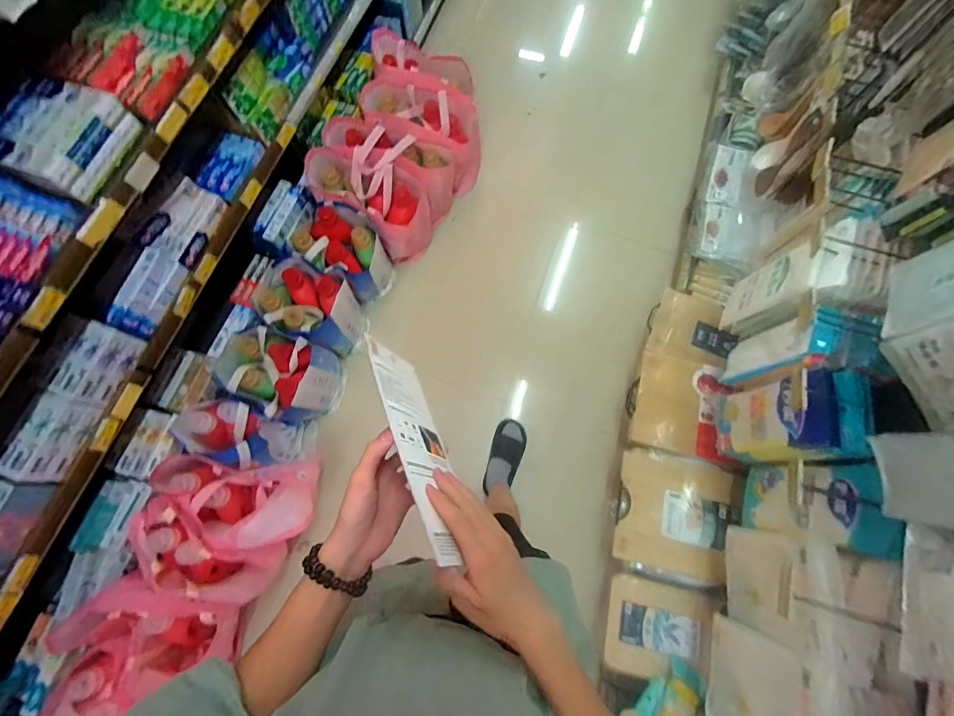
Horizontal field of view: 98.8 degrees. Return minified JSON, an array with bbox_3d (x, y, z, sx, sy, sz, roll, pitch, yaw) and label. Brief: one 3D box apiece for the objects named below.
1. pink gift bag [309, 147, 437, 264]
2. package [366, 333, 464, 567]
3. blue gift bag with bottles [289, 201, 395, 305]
[{"bbox_3d":[-0.418,-0.590,1.599,0.455,0.327,0.254,30,76,10],"label":"pink gift bag"},{"bbox_3d":[-0.062,0.097,0.474,0.009,0.112,0.272,-34,56,10],"label":"package"},{"bbox_3d":[-0.503,-0.388,1.548,0.316,0.272,0.242,28,75,9],"label":"blue gift bag with bottles"}]

